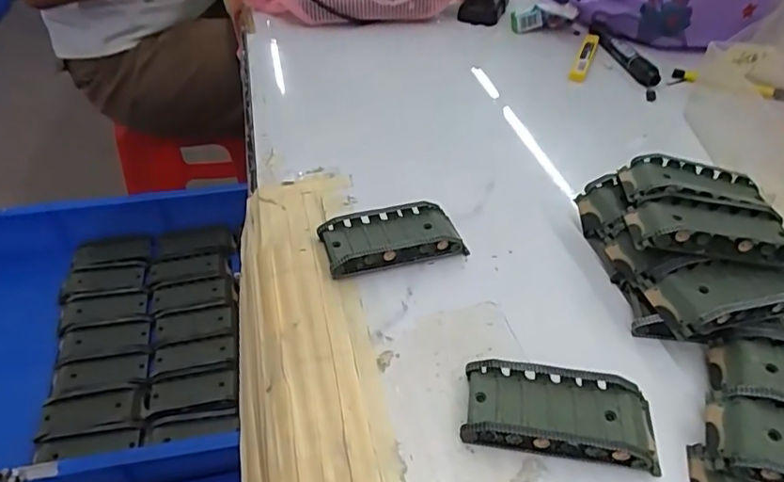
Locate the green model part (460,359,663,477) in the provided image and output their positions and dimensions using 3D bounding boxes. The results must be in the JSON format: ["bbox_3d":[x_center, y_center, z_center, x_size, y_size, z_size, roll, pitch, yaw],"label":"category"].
[{"bbox_3d":[0.088,0.090,0.287,0.096,0.019,0.044,8,44,9],"label":"green model part"}]

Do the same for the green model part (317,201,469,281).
[{"bbox_3d":[0.001,-0.001,0.383,0.095,0.021,0.042,-11,45,-13],"label":"green model part"}]

